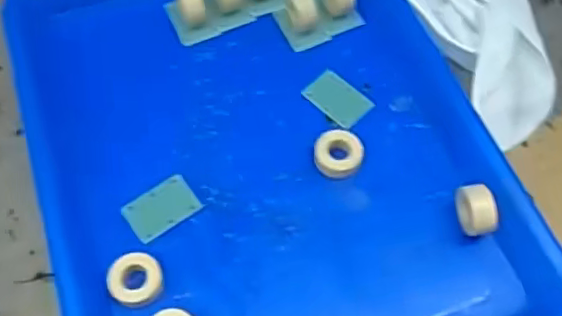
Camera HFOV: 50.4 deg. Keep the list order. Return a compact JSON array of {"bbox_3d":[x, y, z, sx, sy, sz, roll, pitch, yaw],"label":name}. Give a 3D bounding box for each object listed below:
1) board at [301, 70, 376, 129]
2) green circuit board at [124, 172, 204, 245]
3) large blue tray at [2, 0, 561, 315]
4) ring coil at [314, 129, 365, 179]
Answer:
[{"bbox_3d":[0.037,-0.039,0.385,0.027,0.004,0.041,-40,70,-18],"label":"board"},{"bbox_3d":[-0.069,0.029,0.347,0.040,0.004,0.026,-36,69,-17],"label":"green circuit board"},{"bbox_3d":[-0.014,-0.014,0.358,0.249,0.030,0.328,-19,65,-10],"label":"large blue tray"},{"bbox_3d":[0.035,-0.003,0.362,0.029,0.014,0.029,0,63,0],"label":"ring coil"}]

